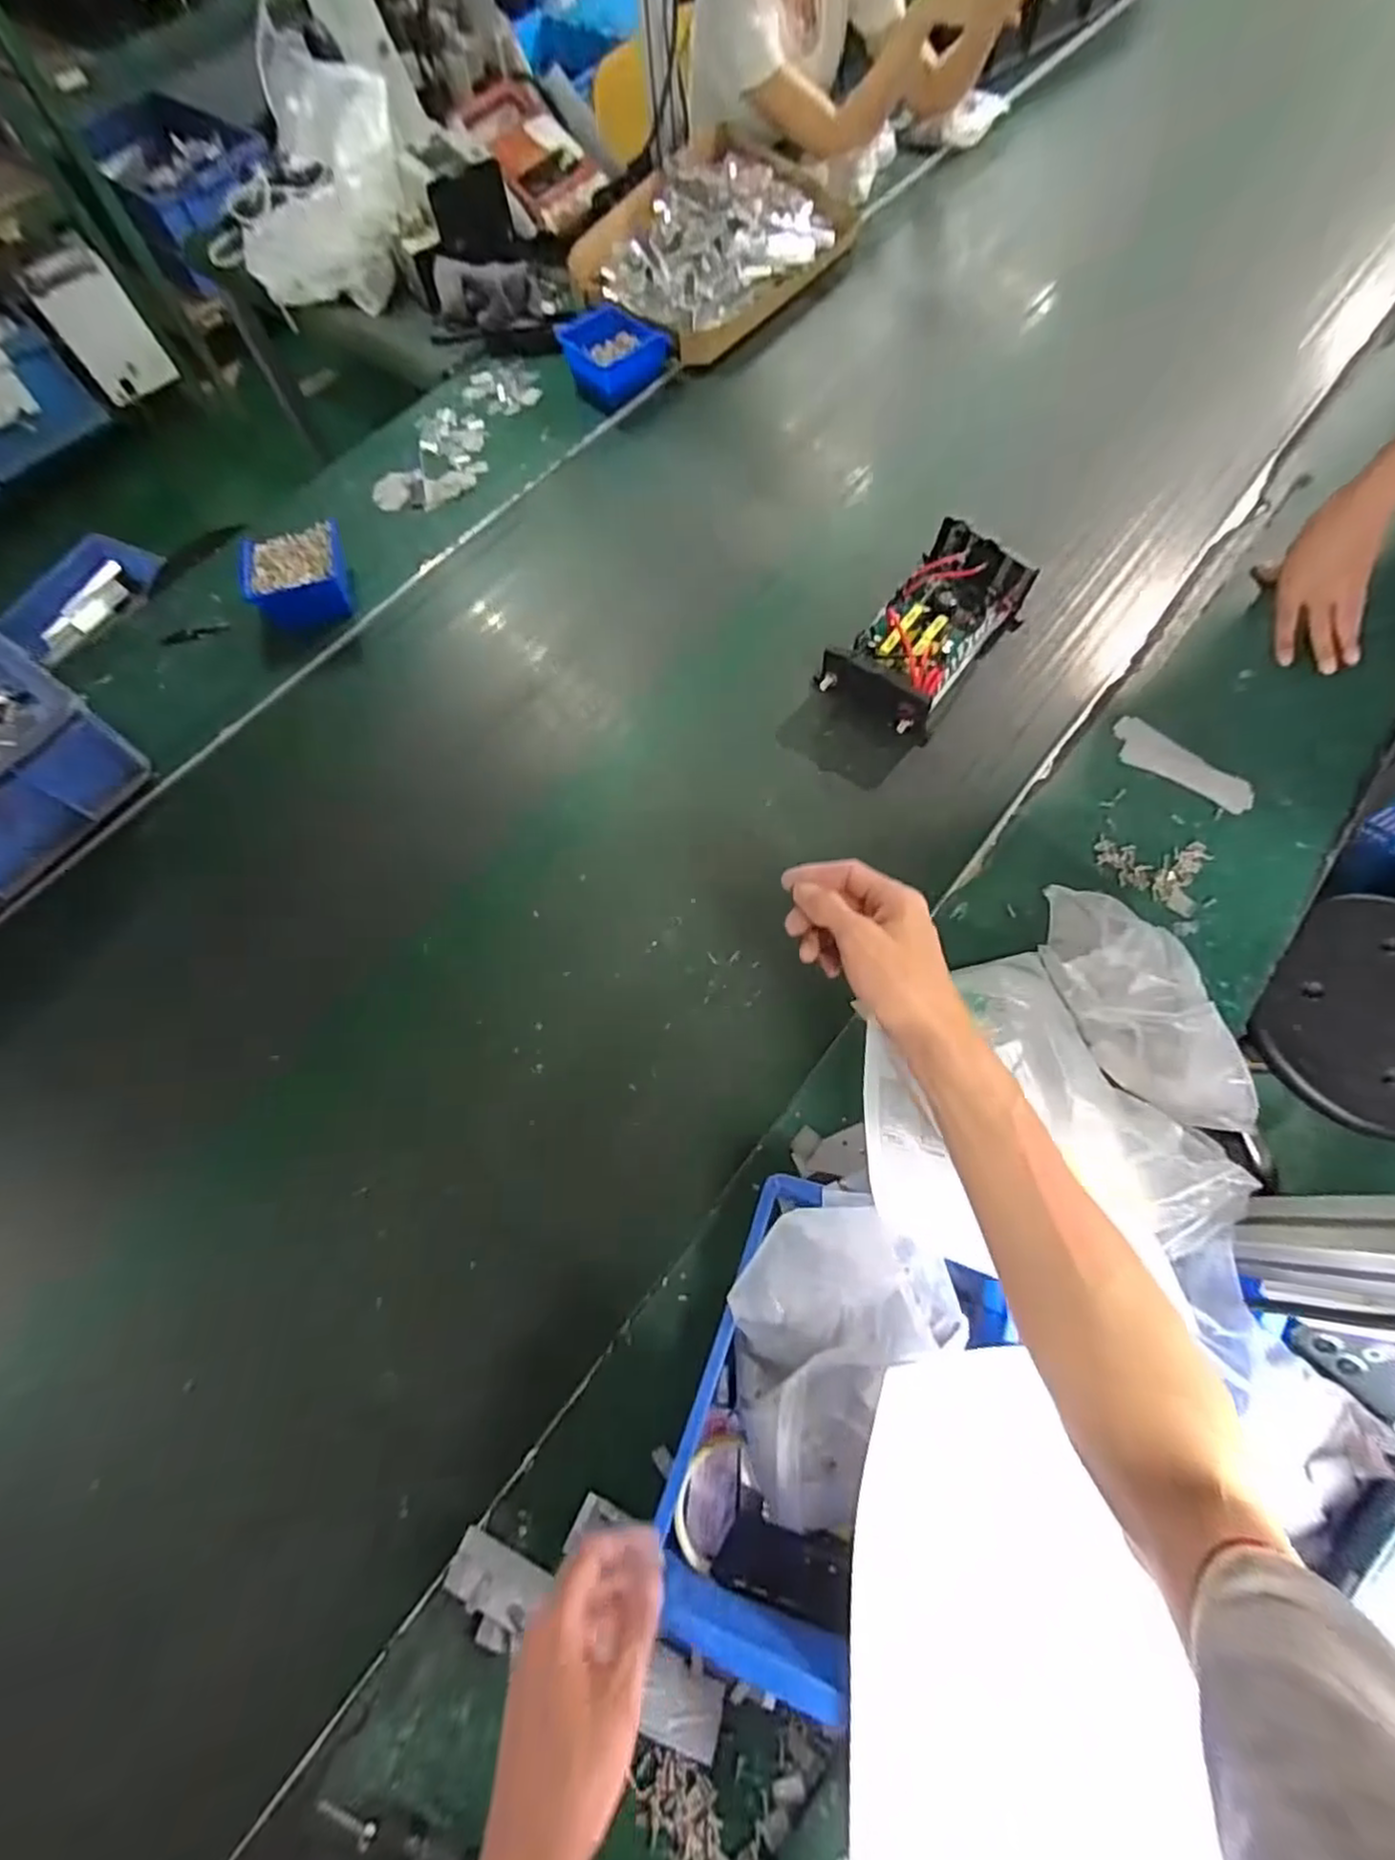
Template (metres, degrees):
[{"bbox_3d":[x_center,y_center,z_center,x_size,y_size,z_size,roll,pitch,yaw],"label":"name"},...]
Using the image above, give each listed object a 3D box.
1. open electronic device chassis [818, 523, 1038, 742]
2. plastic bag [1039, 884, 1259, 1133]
[{"bbox_3d":[0.282,-0.364,0.823,0.145,0.062,0.272,37,74,16],"label":"open electronic device chassis"},{"bbox_3d":[0.388,0.047,0.603,0.109,0.080,0.274,-3,44,1],"label":"plastic bag"}]

